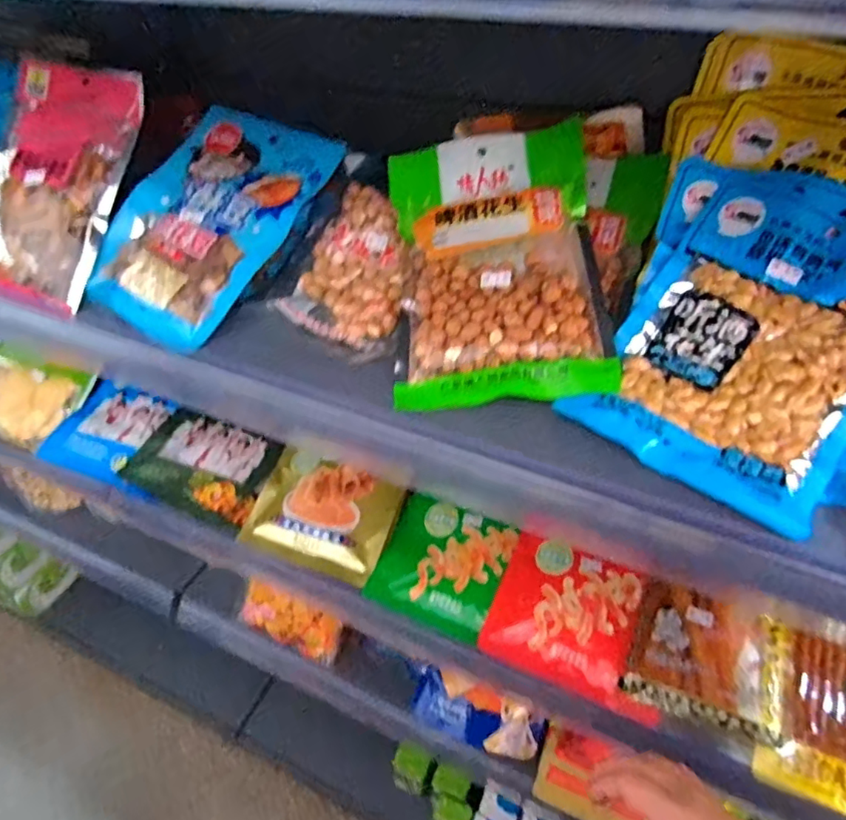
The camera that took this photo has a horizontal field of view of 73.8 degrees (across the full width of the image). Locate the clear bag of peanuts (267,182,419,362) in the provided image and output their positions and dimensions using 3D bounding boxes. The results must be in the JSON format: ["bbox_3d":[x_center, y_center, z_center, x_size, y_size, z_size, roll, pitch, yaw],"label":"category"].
[{"bbox_3d":[-0.051,-0.120,0.500,0.121,0.040,0.145,27,80,26],"label":"clear bag of peanuts"}]

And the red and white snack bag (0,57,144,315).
[{"bbox_3d":[-0.346,-0.210,0.520,0.156,0.024,0.224,14,89,13],"label":"red and white snack bag"}]

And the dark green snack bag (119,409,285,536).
[{"bbox_3d":[-0.273,0.069,0.702,0.171,0.037,0.141,16,45,17],"label":"dark green snack bag"}]

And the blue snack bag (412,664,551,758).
[{"bbox_3d":[0.070,0.389,0.731,0.161,0.050,0.069,14,86,5],"label":"blue snack bag"}]

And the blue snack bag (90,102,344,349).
[{"bbox_3d":[-0.200,-0.182,0.514,0.167,0.022,0.243,25,72,18],"label":"blue snack bag"}]

